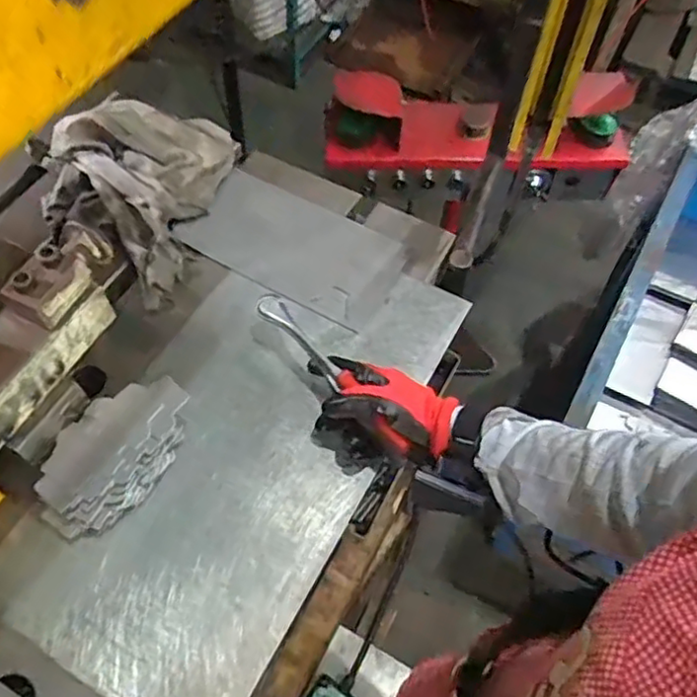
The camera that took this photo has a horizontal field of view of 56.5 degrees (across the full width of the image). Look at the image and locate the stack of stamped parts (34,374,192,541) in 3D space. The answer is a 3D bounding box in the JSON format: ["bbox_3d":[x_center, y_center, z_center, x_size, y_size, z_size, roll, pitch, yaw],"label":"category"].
[{"bbox_3d":[-0.211,0.097,0.592,0.080,0.053,0.150,22,61,12],"label":"stack of stamped parts"}]

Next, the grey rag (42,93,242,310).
[{"bbox_3d":[-0.253,-0.184,0.742,0.182,0.075,0.252,13,59,7],"label":"grey rag"}]

